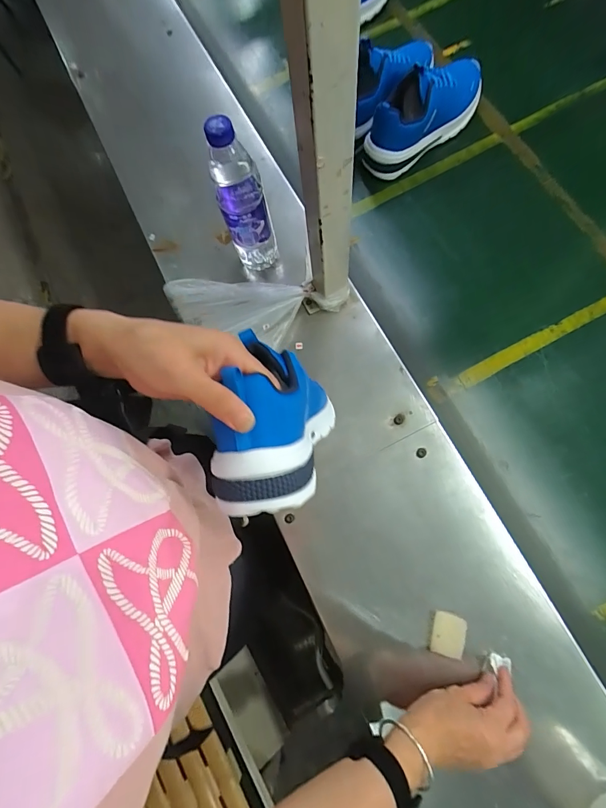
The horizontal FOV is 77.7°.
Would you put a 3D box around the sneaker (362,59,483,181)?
[{"bbox_3d":[0.219,-0.506,0.638,0.251,0.109,0.081,-45,77,-6],"label":"sneaker"}]

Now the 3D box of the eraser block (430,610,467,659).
[{"bbox_3d":[0.176,0.281,0.458,0.037,0.011,0.045,13,78,6],"label":"eraser block"}]

